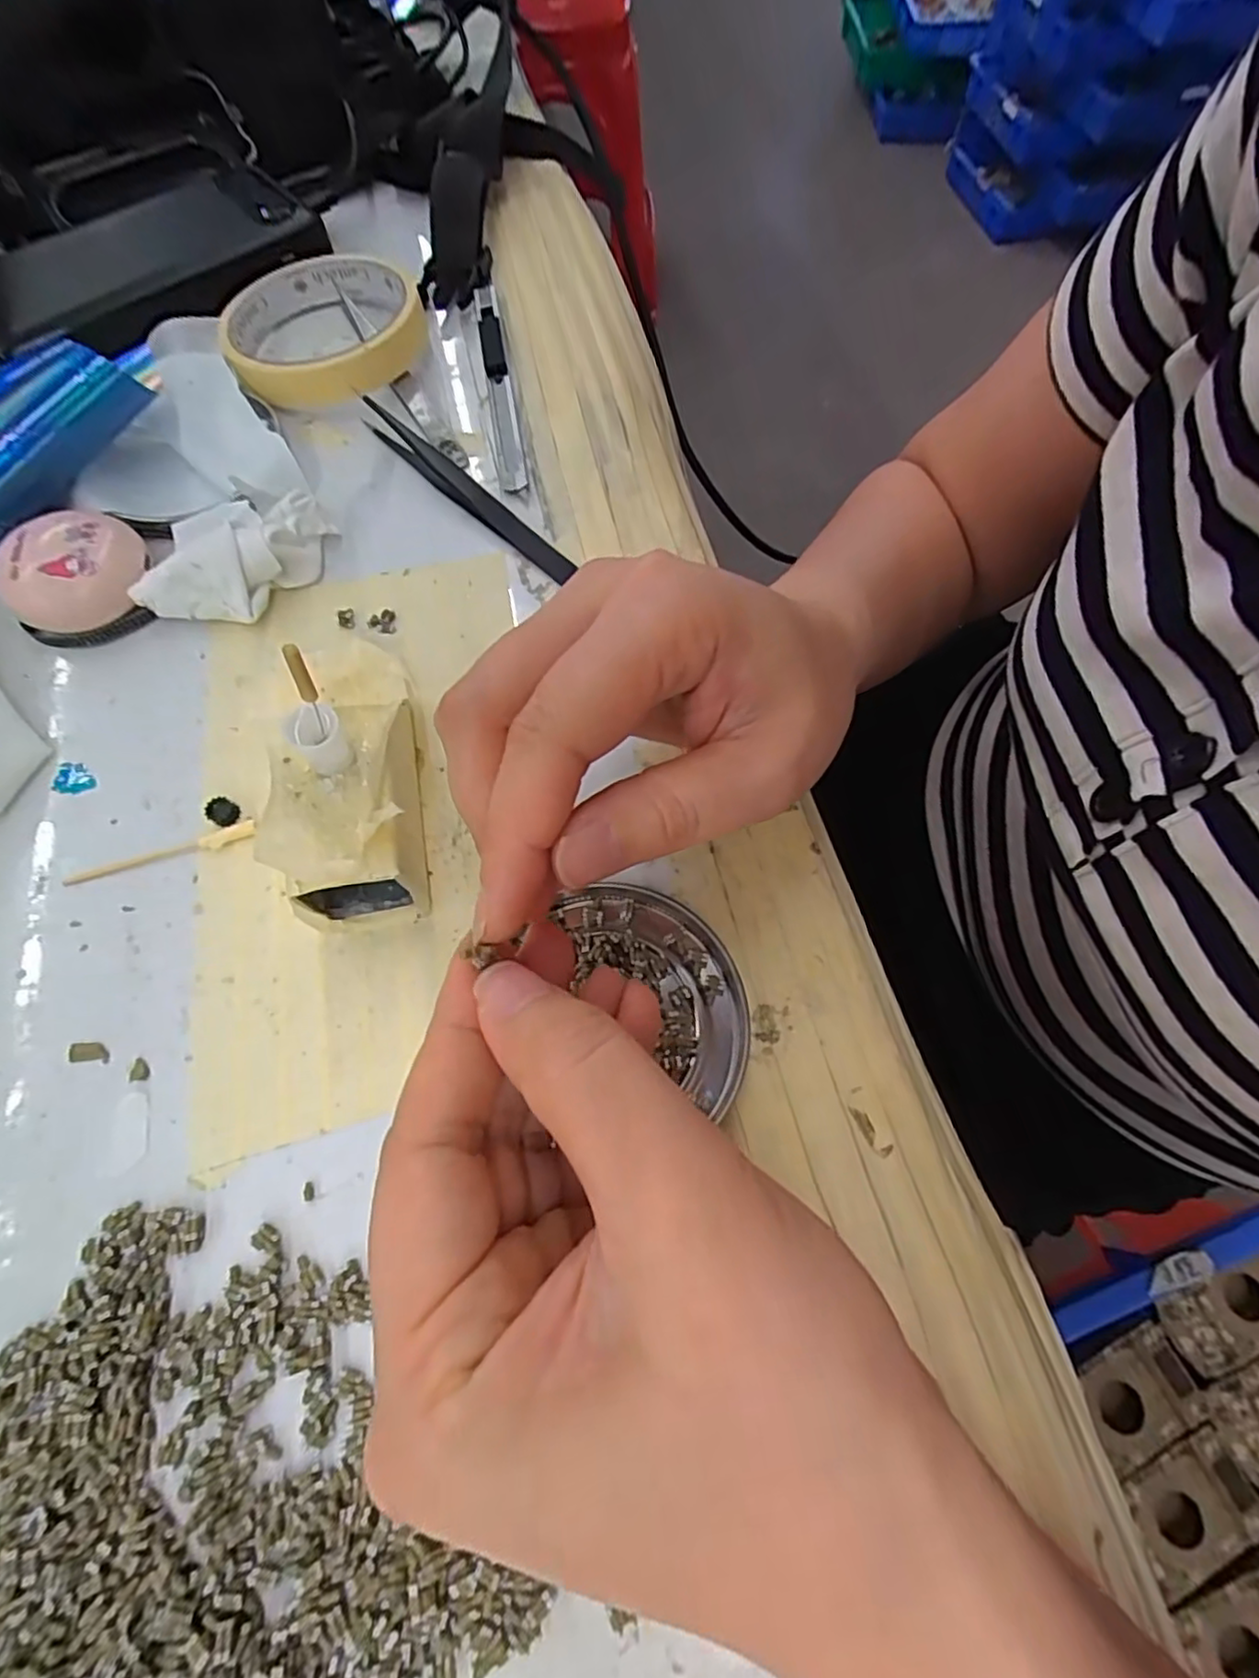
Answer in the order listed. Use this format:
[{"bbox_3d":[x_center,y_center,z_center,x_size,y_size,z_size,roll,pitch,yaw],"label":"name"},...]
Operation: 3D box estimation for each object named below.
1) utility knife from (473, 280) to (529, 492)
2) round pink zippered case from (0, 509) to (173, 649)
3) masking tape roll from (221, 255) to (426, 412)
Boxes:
[{"bbox_3d":[-0.058,-0.204,0.293,0.011,0.009,0.131,-9,68,-5],"label":"utility knife"},{"bbox_3d":[-0.199,-0.099,0.241,0.044,0.024,0.049,-10,68,-5],"label":"round pink zippered case"},{"bbox_3d":[-0.137,-0.228,0.294,0.086,0.021,0.084,0,67,-1],"label":"masking tape roll"}]

